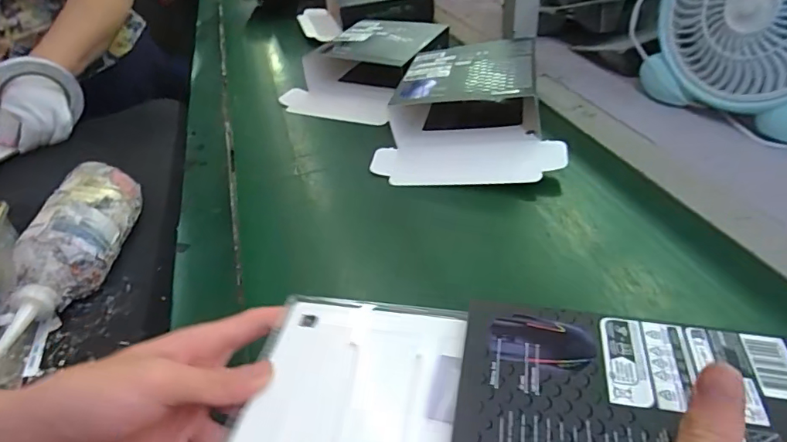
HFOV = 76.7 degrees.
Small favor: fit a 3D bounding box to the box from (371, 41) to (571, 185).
[{"bbox_3d":[0.087,-0.134,0.579,0.192,0.070,0.236,3,38,10],"label":"box"}]

